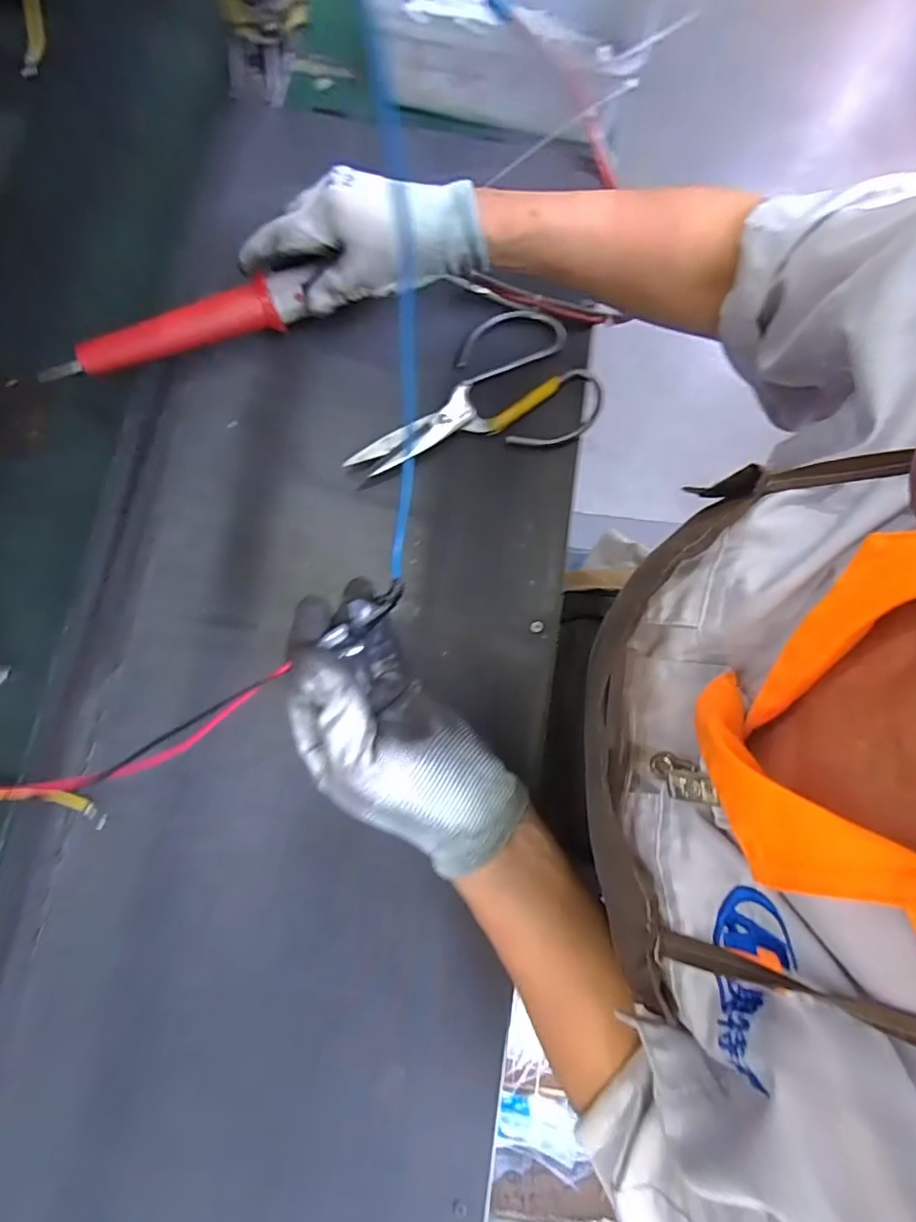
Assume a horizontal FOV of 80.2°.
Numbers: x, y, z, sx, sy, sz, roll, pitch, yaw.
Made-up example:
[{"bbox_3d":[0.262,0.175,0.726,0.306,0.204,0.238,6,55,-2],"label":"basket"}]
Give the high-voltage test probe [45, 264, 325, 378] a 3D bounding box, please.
[{"bbox_3d":[-0.204,-0.207,0.400,0.203,0.024,0.025,-19,78,0],"label":"high-voltage test probe"}]

